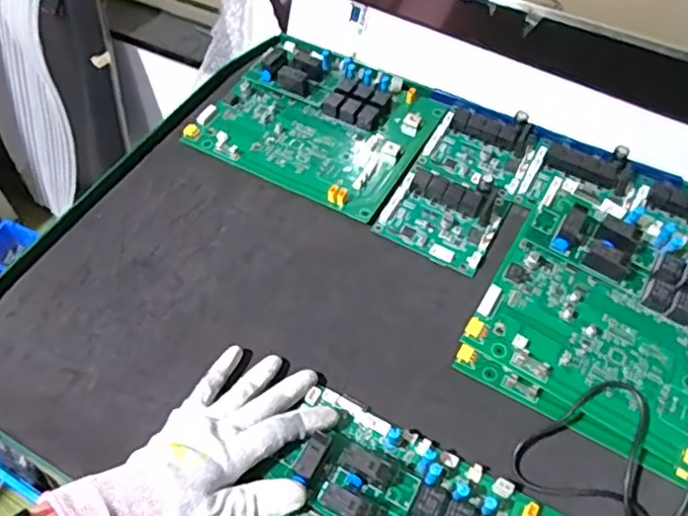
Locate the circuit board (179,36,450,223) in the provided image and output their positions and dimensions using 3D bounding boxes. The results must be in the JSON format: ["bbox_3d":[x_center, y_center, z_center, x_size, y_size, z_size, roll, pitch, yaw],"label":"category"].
[{"bbox_3d":[-0.024,-0.138,0.569,0.199,0.031,0.174,25,59,18],"label":"circuit board"}]

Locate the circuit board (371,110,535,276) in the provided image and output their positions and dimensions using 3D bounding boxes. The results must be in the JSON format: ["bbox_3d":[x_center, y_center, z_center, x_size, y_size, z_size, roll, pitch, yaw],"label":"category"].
[{"bbox_3d":[0.106,-0.071,0.534,0.093,0.024,0.168,24,58,17],"label":"circuit board"}]

